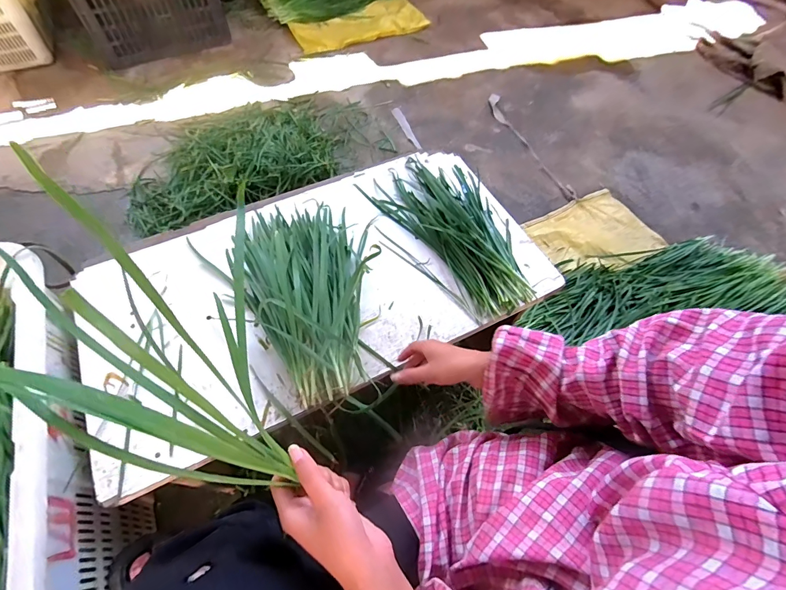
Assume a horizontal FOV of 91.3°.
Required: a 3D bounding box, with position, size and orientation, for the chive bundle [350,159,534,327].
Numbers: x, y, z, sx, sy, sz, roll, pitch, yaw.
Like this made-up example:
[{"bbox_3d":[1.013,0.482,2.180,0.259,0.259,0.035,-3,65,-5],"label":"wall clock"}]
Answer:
[{"bbox_3d":[0.122,-0.129,0.674,0.193,0.041,0.355,-31,66,-19],"label":"chive bundle"}]

